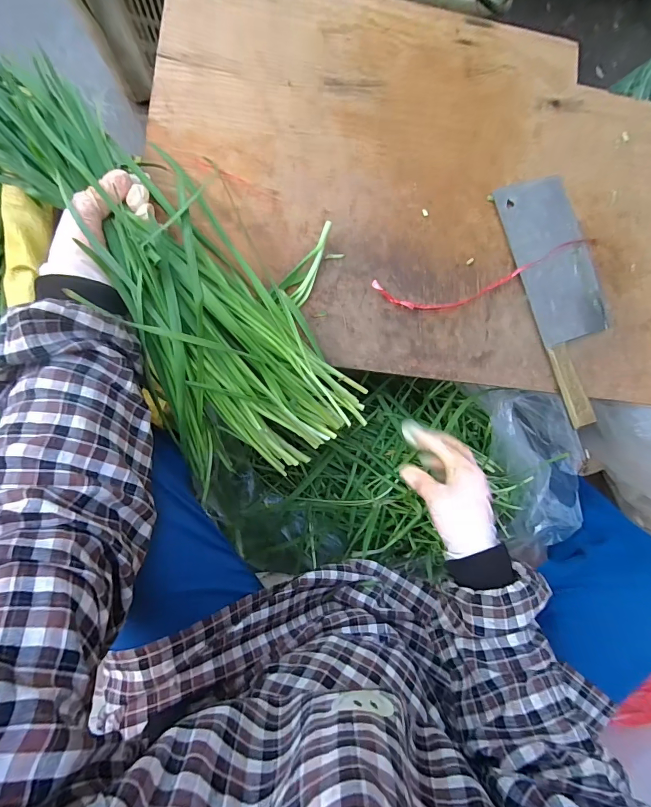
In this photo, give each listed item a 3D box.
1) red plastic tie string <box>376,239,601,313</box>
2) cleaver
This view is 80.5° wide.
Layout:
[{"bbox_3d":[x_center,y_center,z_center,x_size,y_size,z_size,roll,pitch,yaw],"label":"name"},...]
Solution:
[{"bbox_3d":[0.196,-0.147,0.451,0.293,0.011,0.046,-14,98,-9],"label":"red plastic tie string"},{"bbox_3d":[0.291,-0.130,0.462,0.098,0.017,0.293,-17,89,-7],"label":"cleaver"}]

